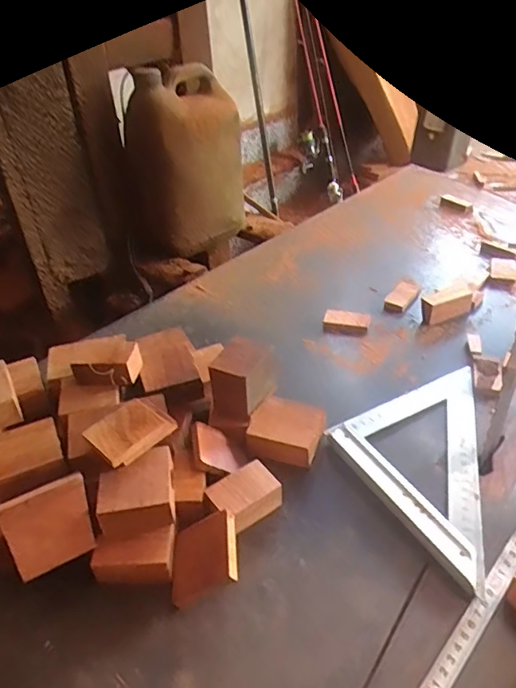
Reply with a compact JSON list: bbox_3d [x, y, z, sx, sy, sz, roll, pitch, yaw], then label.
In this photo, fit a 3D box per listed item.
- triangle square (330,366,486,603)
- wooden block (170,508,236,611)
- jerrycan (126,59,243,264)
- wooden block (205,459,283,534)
[{"bbox_3d":[0.179,0.102,0.482,0.177,0.015,0.176,-22,41,-23],"label":"triangle square"},{"bbox_3d":[-0.040,0.159,0.407,0.054,0.012,0.055,-36,38,23],"label":"wooden block"},{"bbox_3d":[-0.125,-0.293,0.912,0.137,0.287,0.170,23,45,31],"label":"jerrycan"},{"bbox_3d":[-0.010,0.127,0.455,0.054,0.031,0.040,-29,44,-29],"label":"wooden block"}]

